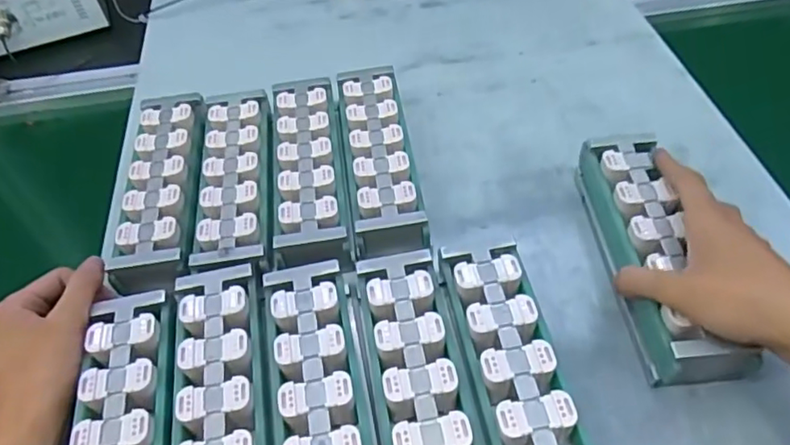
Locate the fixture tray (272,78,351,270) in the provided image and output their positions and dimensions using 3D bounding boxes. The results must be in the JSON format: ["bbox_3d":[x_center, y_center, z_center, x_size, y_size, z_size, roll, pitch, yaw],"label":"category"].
[{"bbox_3d":[-0.071,-0.041,0.479,0.056,0.041,0.204,-9,51,-2],"label":"fixture tray"}]

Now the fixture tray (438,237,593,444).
[{"bbox_3d":[0.074,0.100,0.359,0.055,0.048,0.189,-10,51,-3],"label":"fixture tray"}]

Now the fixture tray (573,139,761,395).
[{"bbox_3d":[0.185,0.019,0.414,0.056,0.046,0.197,-5,53,1],"label":"fixture tray"}]

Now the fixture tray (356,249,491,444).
[{"bbox_3d":[0.018,0.108,0.357,0.059,0.047,0.191,-10,51,-3],"label":"fixture tray"}]

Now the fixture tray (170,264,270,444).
[{"bbox_3d":[-0.106,0.119,0.359,0.057,0.047,0.191,-11,51,-4],"label":"fixture tray"}]

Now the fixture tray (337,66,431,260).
[{"bbox_3d":[-0.011,-0.051,0.484,0.059,0.044,0.207,-8,51,-1],"label":"fixture tray"}]

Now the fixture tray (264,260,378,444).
[{"bbox_3d":[-0.044,0.116,0.356,0.059,0.047,0.192,-11,51,-4],"label":"fixture tray"}]

